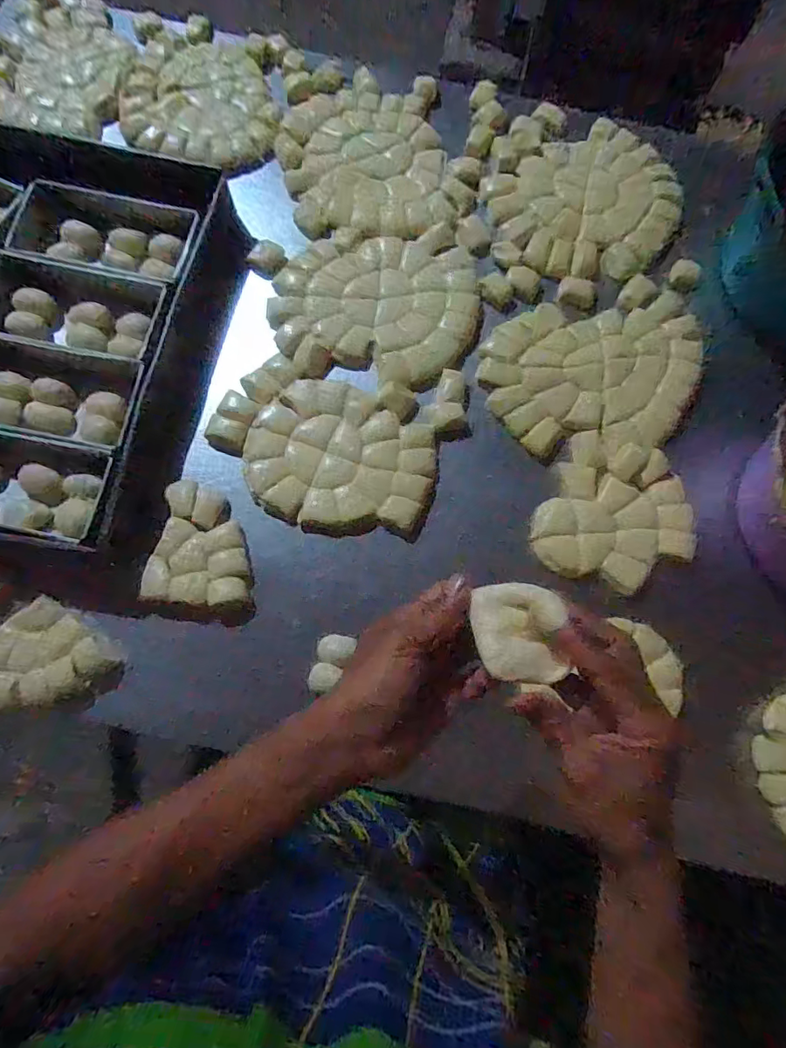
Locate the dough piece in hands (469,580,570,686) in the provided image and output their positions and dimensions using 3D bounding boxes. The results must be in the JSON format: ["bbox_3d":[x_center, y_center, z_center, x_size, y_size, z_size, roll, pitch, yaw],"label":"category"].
[{"bbox_3d":[0.079,0.067,0.321,0.050,0.032,0.063,-8,77,-3],"label":"dough piece in hands"}]

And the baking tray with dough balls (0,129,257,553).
[{"bbox_3d":[-0.431,-0.230,0.569,0.472,0.054,0.478,15,77,2],"label":"baking tray with dough balls"}]

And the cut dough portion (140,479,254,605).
[{"bbox_3d":[-0.195,0.019,0.538,0.100,0.018,0.123,5,77,0],"label":"cut dough portion"}]

